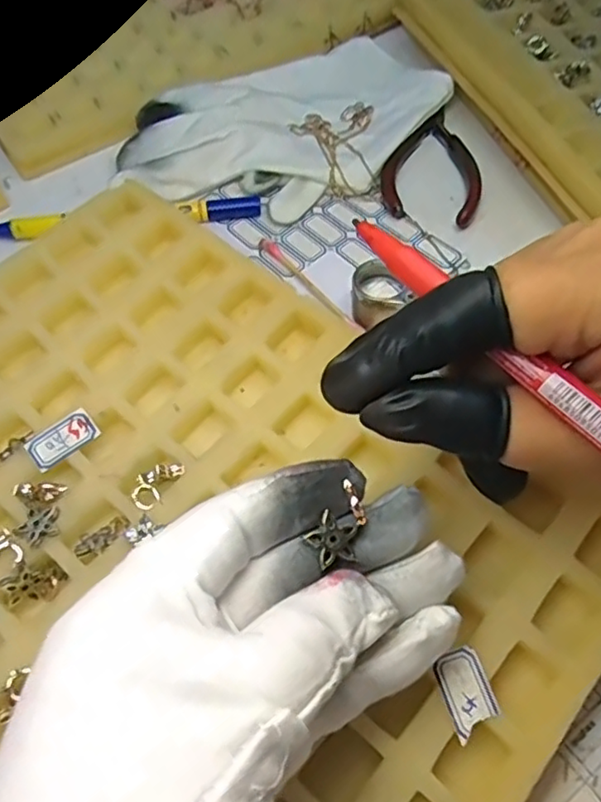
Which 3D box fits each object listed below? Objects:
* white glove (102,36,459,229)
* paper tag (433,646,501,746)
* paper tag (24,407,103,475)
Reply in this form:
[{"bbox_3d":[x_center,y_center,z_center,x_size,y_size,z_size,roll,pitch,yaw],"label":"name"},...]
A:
[{"bbox_3d":[-0.005,-0.139,0.321,0.170,0.014,0.099,-23,61,-12],"label":"white glove"},{"bbox_3d":[0.047,0.082,0.177,0.013,0.004,0.021,-20,59,-4],"label":"paper tag"},{"bbox_3d":[-0.085,0.013,0.224,0.024,0.004,0.014,-36,75,-17],"label":"paper tag"}]

